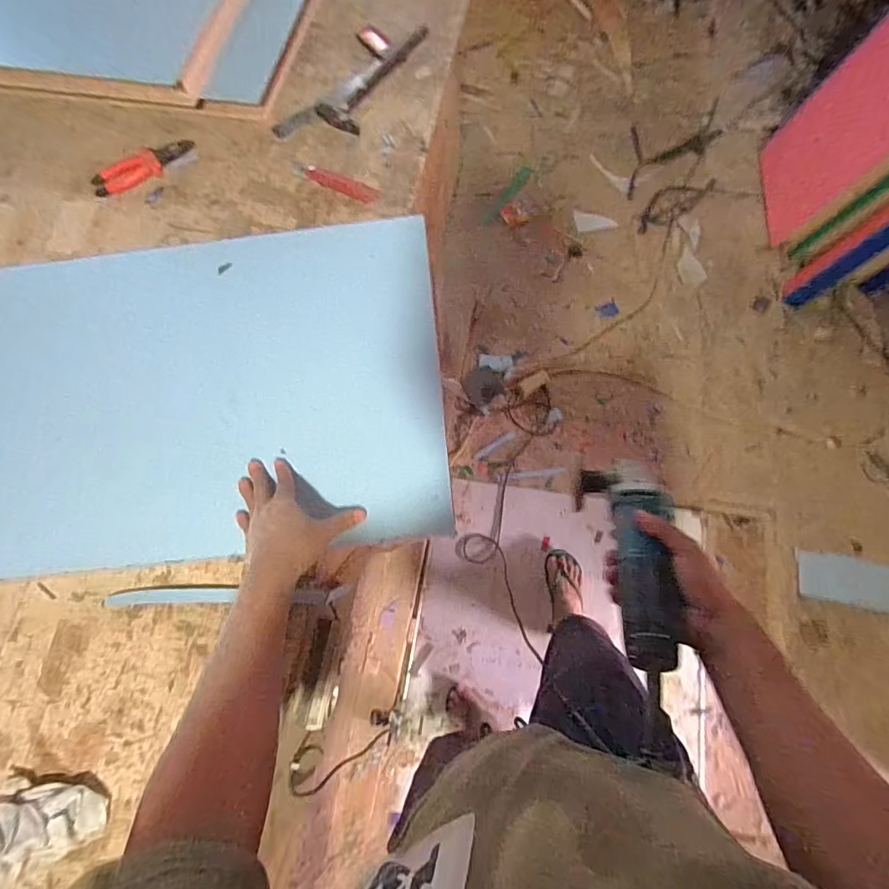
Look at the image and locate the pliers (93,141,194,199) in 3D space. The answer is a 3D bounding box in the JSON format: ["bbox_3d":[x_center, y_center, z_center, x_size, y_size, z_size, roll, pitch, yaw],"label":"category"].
[{"bbox_3d":[-0.555,-0.515,0.860,0.189,0.014,0.065,-31,73,-7],"label":"pliers"}]

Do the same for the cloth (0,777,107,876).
[{"bbox_3d":[-0.482,0.442,0.550,0.143,0.056,0.094,-17,73,-2],"label":"cloth"}]

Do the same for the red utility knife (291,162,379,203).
[{"bbox_3d":[-0.194,-0.465,0.824,0.174,0.019,0.029,23,75,10],"label":"red utility knife"}]

